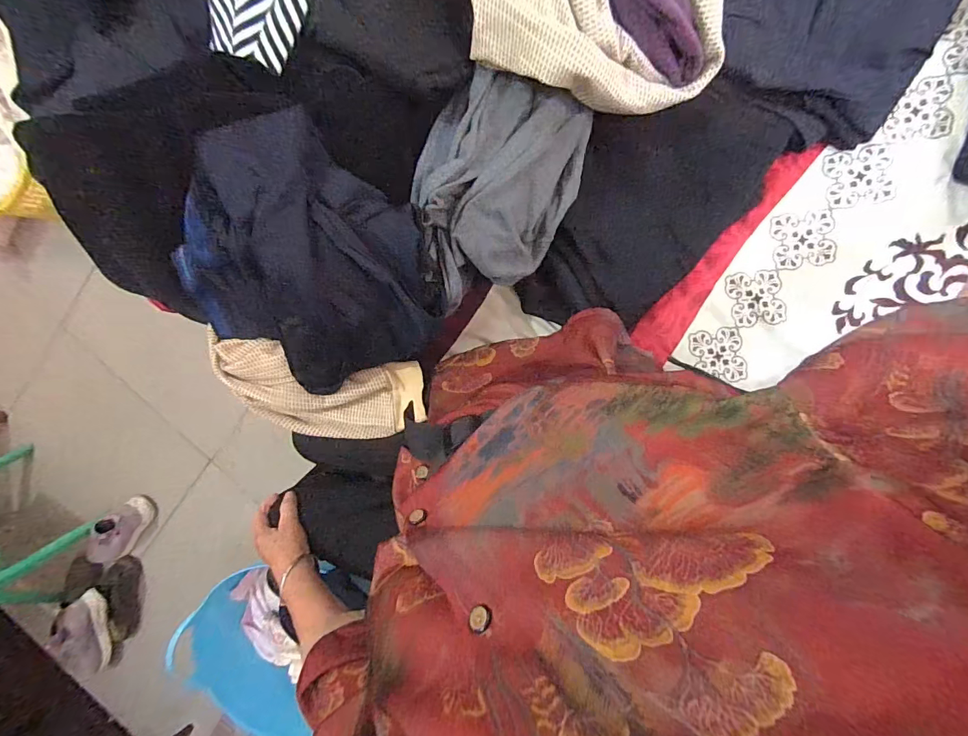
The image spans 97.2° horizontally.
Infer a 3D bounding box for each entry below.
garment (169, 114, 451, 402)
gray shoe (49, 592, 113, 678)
[{"bbox_3d":[-0.202,-0.103,0.458,0.270,0.114,0.250,1,97,7],"label":"garment"},{"bbox_3d":[-1.168,0.783,1.242,0.101,0.081,0.249,-6,96,7],"label":"gray shoe"}]

